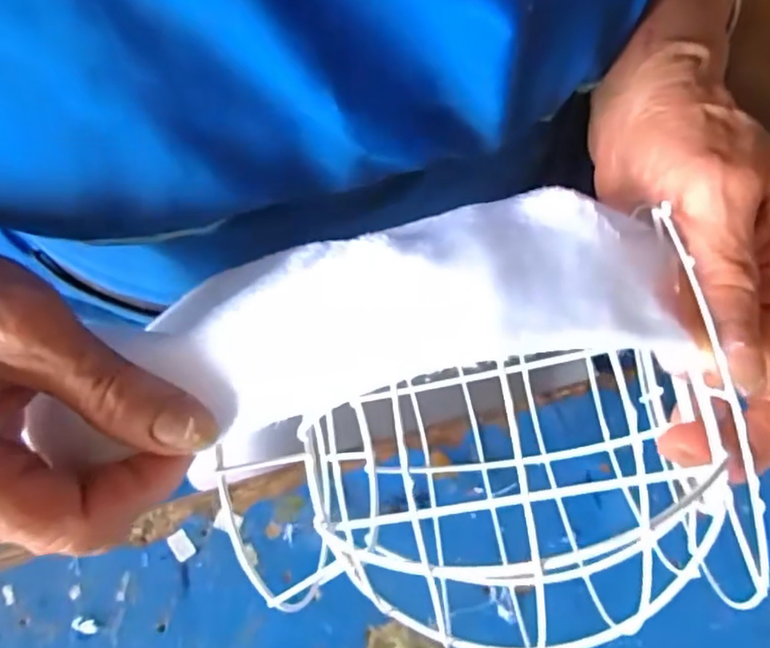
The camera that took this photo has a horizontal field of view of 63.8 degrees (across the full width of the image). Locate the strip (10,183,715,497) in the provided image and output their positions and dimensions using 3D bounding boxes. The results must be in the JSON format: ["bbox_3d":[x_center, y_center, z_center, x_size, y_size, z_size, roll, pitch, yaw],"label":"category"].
[{"bbox_3d":[0.002,-0.001,0.174,0.147,0.027,0.063,-13,74,12],"label":"strip"}]

